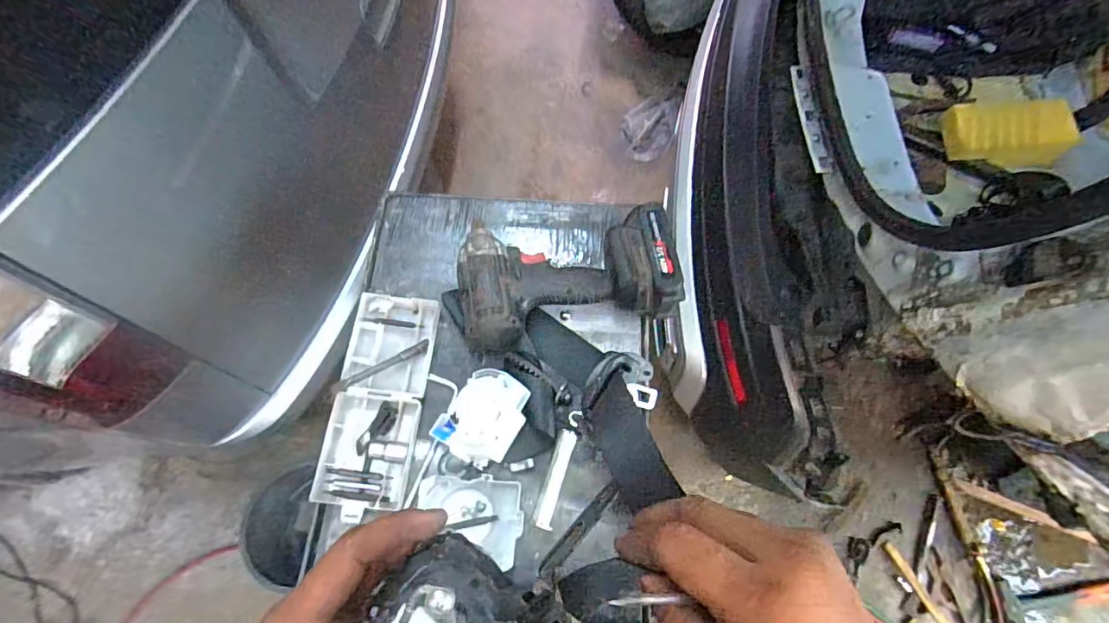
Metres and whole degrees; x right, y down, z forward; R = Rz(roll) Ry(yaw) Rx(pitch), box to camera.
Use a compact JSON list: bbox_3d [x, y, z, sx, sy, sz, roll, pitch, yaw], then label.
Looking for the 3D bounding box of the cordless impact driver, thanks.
[{"bbox_3d":[0.009,-0.044,0.564,0.230,0.067,0.143,-11,69,-4],"label":"cordless impact driver"}]

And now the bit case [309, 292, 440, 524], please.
[{"bbox_3d":[-0.186,0.092,0.547,0.091,0.030,0.226,5,68,2],"label":"bit case"}]

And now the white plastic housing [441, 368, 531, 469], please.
[{"bbox_3d":[-0.069,0.106,0.525,0.070,0.027,0.090,27,71,10],"label":"white plastic housing"}]

